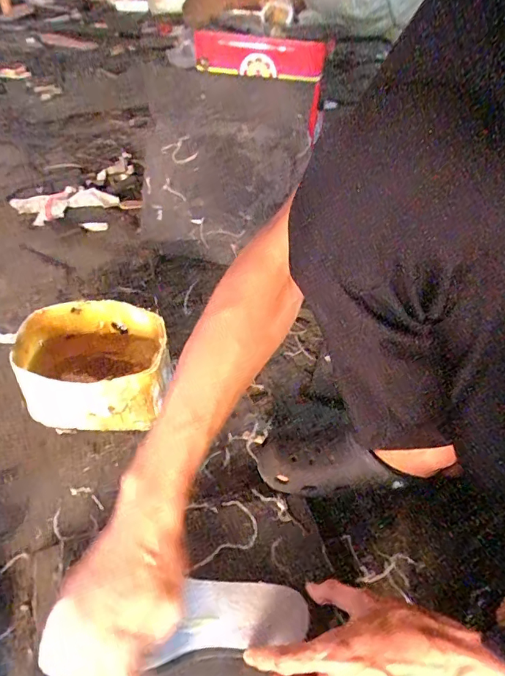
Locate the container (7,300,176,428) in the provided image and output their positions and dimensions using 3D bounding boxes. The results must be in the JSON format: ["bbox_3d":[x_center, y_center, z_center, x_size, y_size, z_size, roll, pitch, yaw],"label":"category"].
[{"bbox_3d":[-0.206,0.041,0.619,0.188,0.121,0.139,8,46,2],"label":"container"}]

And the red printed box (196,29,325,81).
[{"bbox_3d":[0.014,-0.526,0.846,0.239,0.062,0.055,5,46,-1],"label":"red printed box"}]

